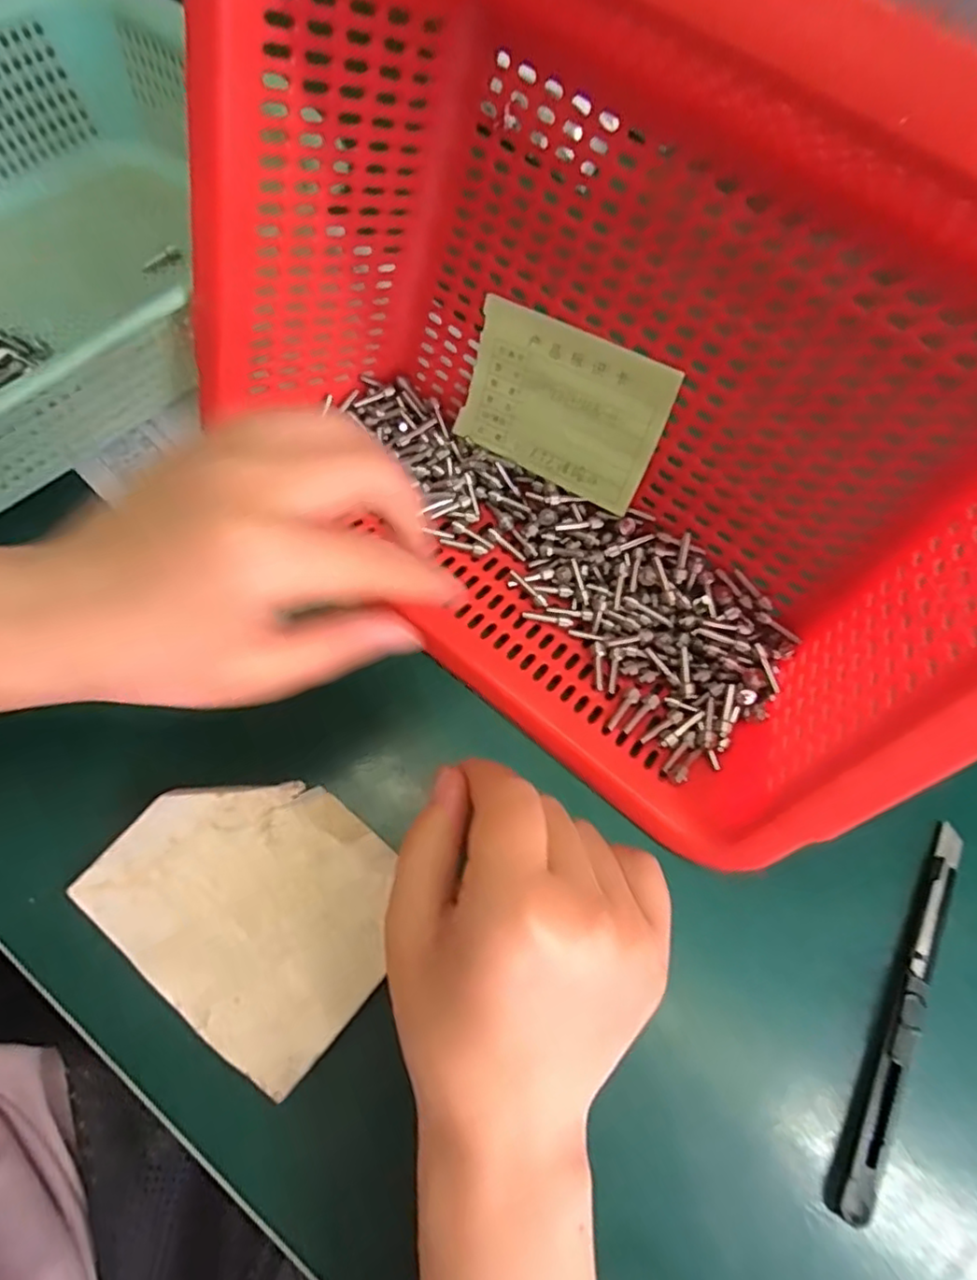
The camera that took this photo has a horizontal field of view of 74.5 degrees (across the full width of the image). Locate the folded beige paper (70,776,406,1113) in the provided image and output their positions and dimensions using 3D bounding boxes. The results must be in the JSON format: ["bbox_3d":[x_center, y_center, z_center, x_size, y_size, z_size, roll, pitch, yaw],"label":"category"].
[{"bbox_3d":[-0.088,0.099,0.247,0.108,0.012,0.087,39,73,11],"label":"folded beige paper"}]

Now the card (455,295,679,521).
[{"bbox_3d":[0.031,-0.106,0.292,0.095,0.064,0.005,32,39,18],"label":"card"}]

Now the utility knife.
[{"bbox_3d":[0.165,0.142,0.249,0.014,0.009,0.148,30,70,6],"label":"utility knife"}]

